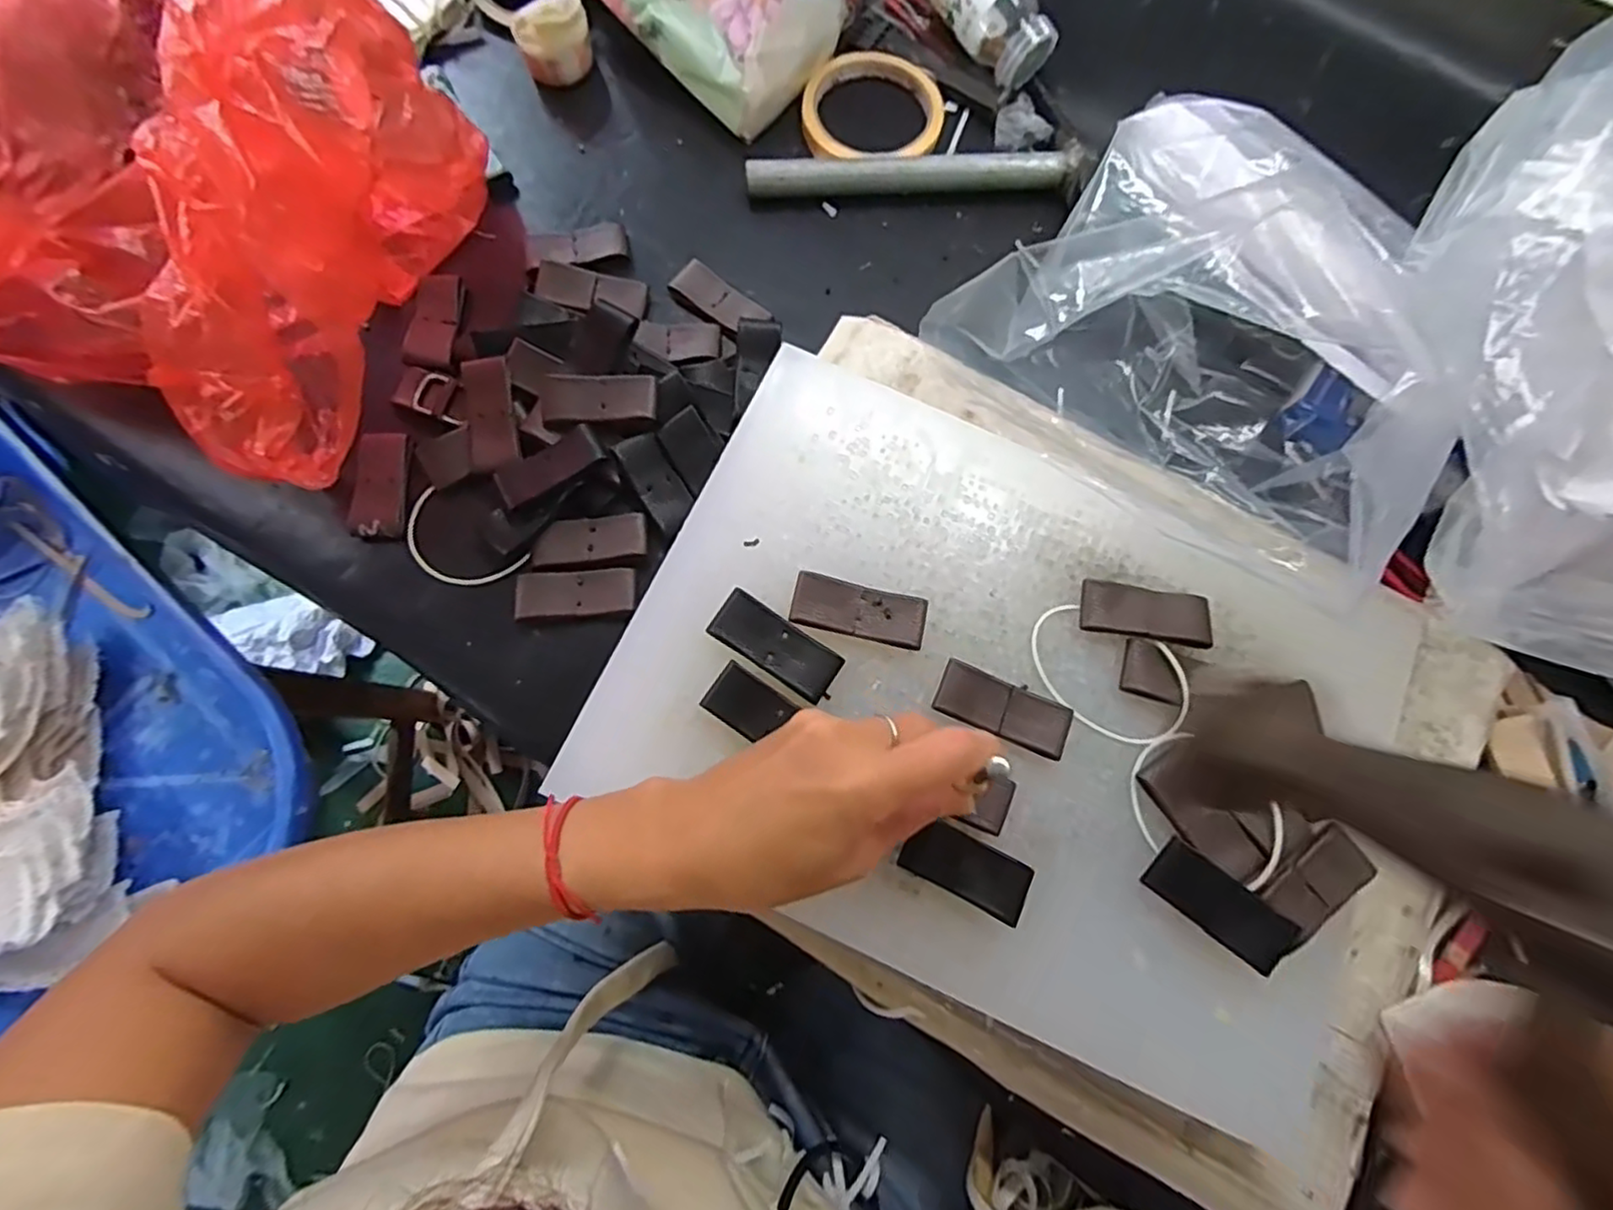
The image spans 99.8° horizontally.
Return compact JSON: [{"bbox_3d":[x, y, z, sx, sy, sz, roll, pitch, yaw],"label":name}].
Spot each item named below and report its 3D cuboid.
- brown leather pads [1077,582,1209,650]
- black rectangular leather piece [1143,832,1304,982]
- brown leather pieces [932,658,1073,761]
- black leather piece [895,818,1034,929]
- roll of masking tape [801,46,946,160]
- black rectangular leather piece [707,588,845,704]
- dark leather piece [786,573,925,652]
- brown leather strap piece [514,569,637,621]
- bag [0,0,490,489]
[{"bbox_3d":[0.166,0.004,0.335,0.062,0.008,0.026,10,76,1],"label":"brown leather pads"},{"bbox_3d":[0.182,0.132,0.302,0.061,0.009,0.027,39,78,7],"label":"black rectangular leather piece"},{"bbox_3d":[0.093,0.049,0.321,0.062,0.007,0.025,23,77,4],"label":"brown leather pieces"},{"bbox_3d":[0.072,0.116,0.301,0.055,0.008,0.026,27,77,4],"label":"black leather piece"},{"bbox_3d":[0.045,-0.332,0.457,0.090,0.018,0.091,0,76,-2],"label":"roll of masking tape"},{"bbox_3d":[-0.015,0.018,0.320,0.062,0.005,0.026,32,78,6],"label":"black rectangular leather piece"},{"bbox_3d":[0.025,0.003,0.328,0.063,0.009,0.026,14,76,1],"label":"dark leather piece"},{"bbox_3d":[-0.125,-0.007,0.366,0.061,0.004,0.025,-4,77,-3],"label":"brown leather strap piece"},{"bbox_3d":[-0.352,-0.243,0.344,0.364,0.165,0.286,33,77,6],"label":"bag"}]

